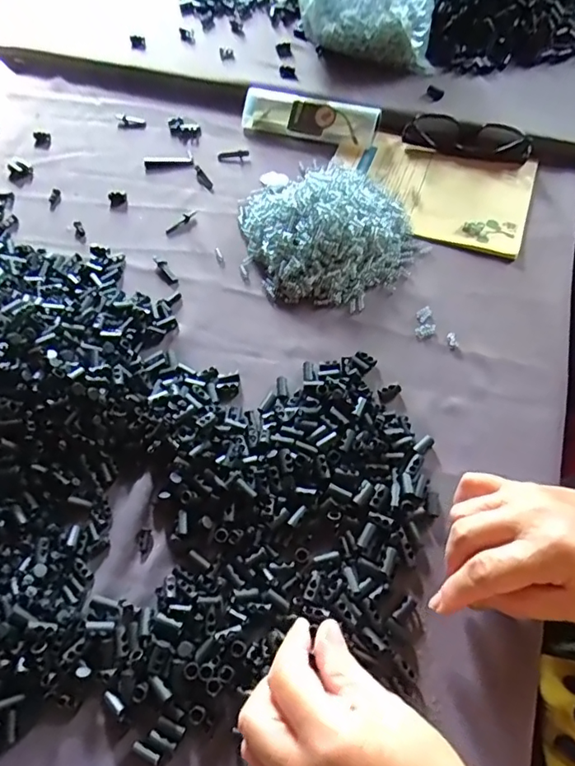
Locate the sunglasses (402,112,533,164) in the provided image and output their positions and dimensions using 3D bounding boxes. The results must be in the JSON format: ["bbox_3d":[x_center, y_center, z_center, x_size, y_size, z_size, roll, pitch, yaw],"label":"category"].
[{"bbox_3d":[0.189,-0.259,0.543,0.129,0.032,0.028,12,63,10],"label":"sunglasses"}]

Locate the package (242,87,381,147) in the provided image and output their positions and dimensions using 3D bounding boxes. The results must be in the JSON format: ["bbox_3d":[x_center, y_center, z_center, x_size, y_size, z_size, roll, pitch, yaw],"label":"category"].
[{"bbox_3d":[0.023,-0.299,0.578,0.152,0.027,0.039,16,64,12],"label":"package"}]

